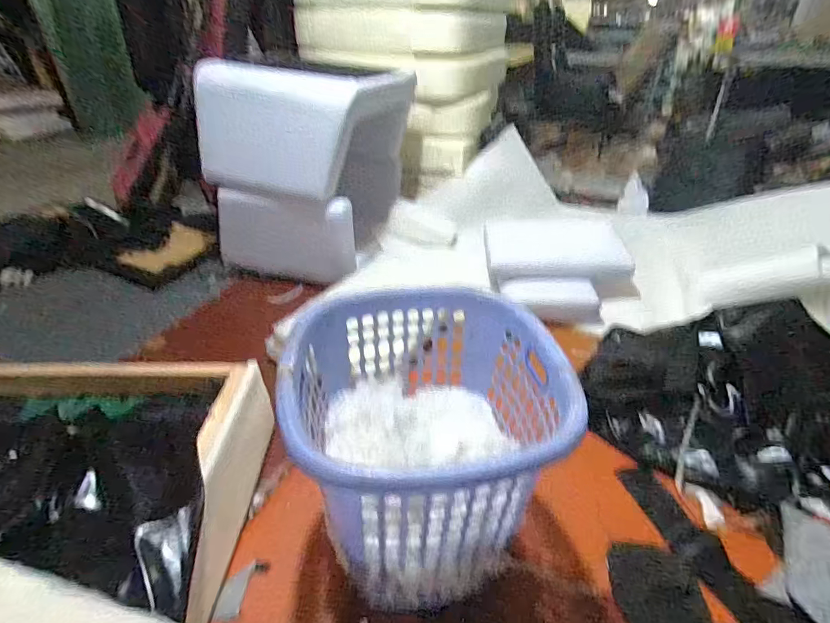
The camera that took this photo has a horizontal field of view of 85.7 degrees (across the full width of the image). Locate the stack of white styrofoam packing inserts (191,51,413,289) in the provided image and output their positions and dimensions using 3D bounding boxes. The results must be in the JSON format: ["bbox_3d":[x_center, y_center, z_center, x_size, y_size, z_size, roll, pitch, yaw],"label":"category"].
[{"bbox_3d":[-0.365,-0.510,1.628,0.540,0.627,0.543,13,35,14],"label":"stack of white styrofoam packing inserts"}]

